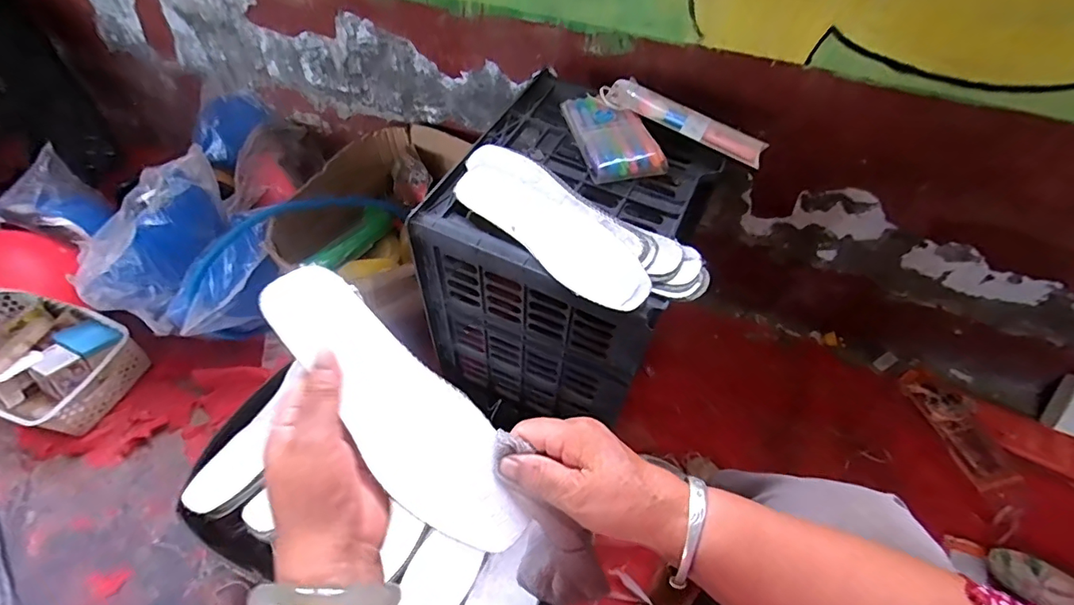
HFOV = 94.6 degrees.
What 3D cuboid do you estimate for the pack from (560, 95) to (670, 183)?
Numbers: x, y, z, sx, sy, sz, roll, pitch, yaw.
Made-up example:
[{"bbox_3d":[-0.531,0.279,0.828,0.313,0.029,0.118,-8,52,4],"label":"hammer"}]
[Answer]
[{"bbox_3d":[0.089,-0.203,0.596,0.086,0.023,0.142,-10,55,-10],"label":"pack"}]

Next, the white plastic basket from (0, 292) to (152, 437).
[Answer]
[{"bbox_3d":[-0.865,0.092,0.852,0.304,0.078,0.196,18,55,10],"label":"white plastic basket"}]

